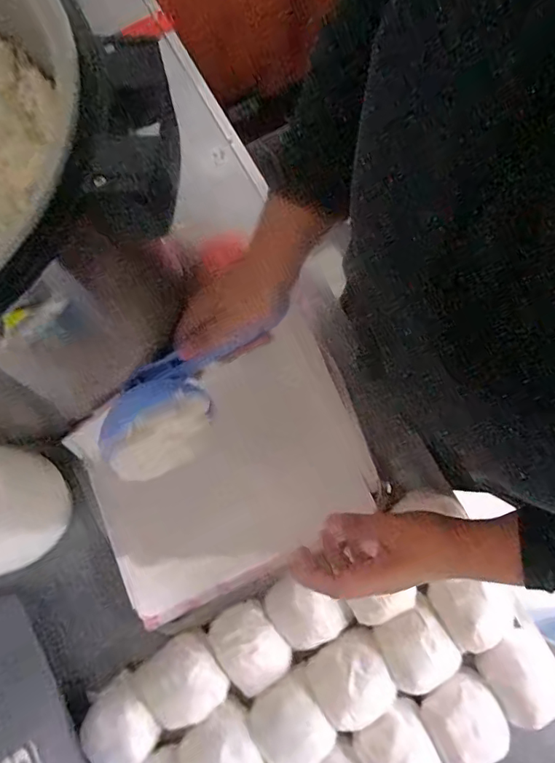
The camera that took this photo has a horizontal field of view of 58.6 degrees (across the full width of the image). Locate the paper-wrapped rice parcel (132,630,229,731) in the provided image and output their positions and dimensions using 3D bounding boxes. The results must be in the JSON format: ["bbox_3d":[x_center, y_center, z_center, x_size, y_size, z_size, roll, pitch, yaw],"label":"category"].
[{"bbox_3d":[-0.094,0.302,0.496,0.076,0.044,0.075,0,78,1],"label":"paper-wrapped rice parcel"}]

